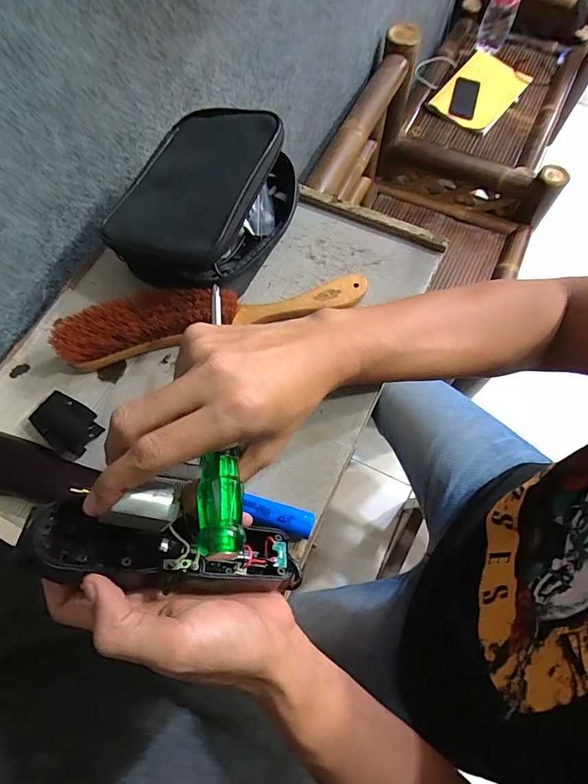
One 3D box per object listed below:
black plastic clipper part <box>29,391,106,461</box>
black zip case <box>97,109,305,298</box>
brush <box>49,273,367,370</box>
[{"bbox_3d":[-0.185,0.025,0.338,0.051,0.012,0.038,32,73,14],"label":"black plastic clipper part"},{"bbox_3d":[-0.075,-0.164,0.374,0.127,0.082,0.162,19,71,10],"label":"black zip case"},{"bbox_3d":[-0.065,-0.068,0.355,0.264,0.038,0.047,-14,69,-3],"label":"brush"}]

